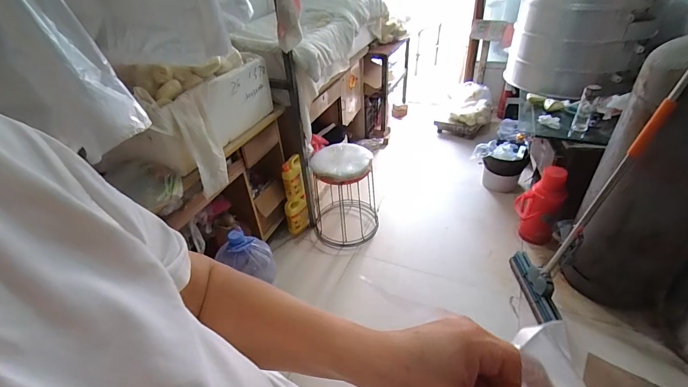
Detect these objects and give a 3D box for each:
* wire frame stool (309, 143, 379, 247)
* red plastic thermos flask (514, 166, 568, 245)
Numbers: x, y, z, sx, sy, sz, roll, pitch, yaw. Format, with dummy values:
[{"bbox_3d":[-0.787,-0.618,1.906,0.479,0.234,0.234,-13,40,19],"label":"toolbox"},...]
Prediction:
[{"bbox_3d":[0.002,-0.007,1.846,0.347,0.432,0.321,-4,37,1],"label":"wire frame stool"},{"bbox_3d":[0.958,0.068,1.728,0.204,0.399,0.129,20,44,29],"label":"red plastic thermos flask"}]

